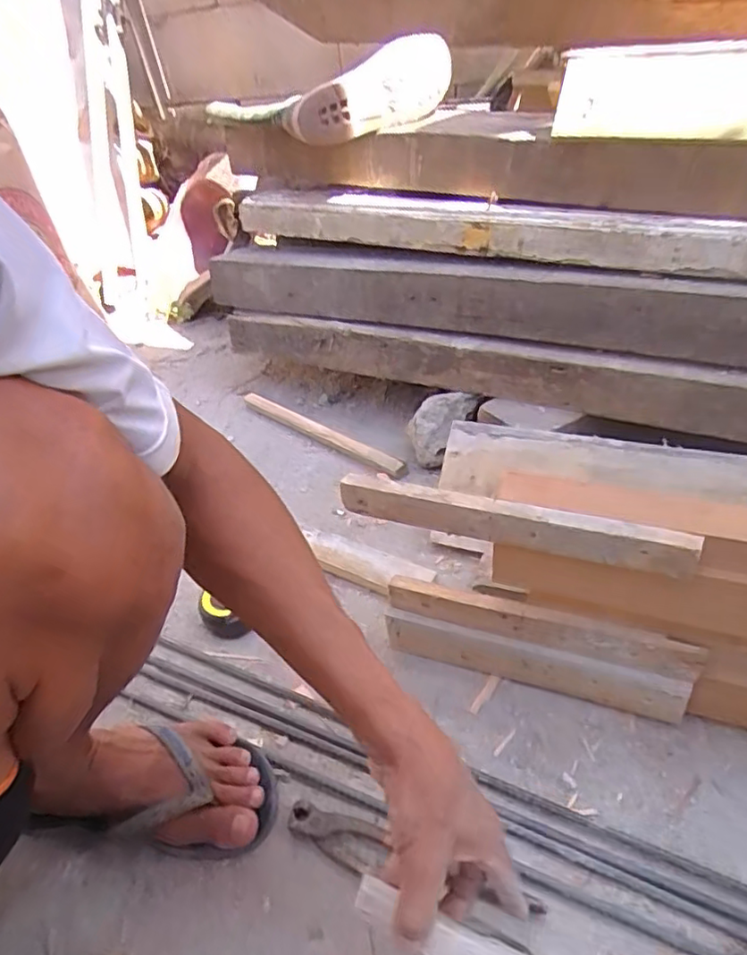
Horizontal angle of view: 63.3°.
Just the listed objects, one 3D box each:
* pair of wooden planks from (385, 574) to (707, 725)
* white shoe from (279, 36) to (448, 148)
[{"bbox_3d":[0.157,0.178,0.622,0.296,0.123,0.023,11,43,20],"label":"pair of wooden planks"},{"bbox_3d":[-0.001,-0.550,0.863,0.255,0.097,0.093,-15,40,-9],"label":"white shoe"}]

